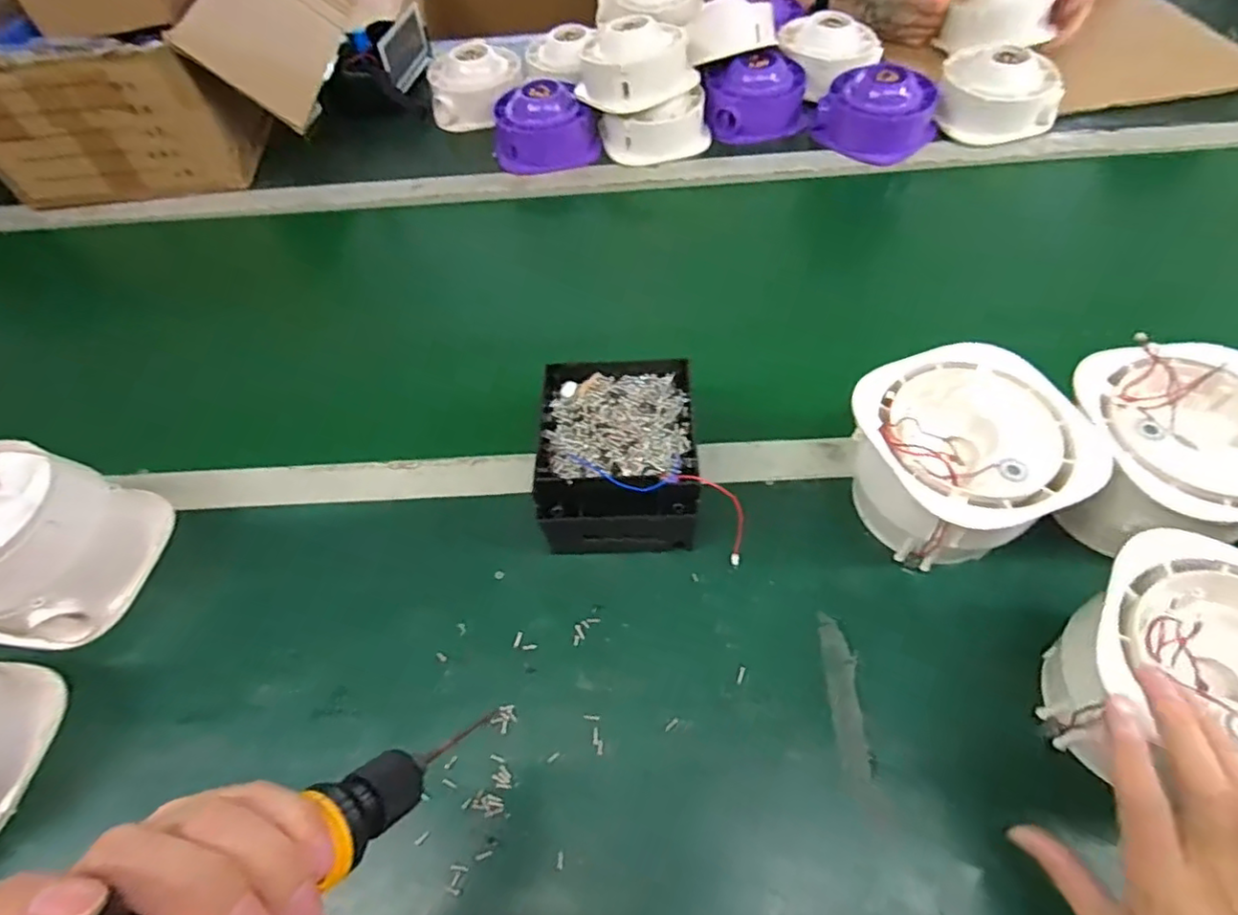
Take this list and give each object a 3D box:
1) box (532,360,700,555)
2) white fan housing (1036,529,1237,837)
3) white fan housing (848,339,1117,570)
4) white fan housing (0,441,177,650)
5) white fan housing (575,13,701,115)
[{"bbox_3d":[0.000,-0.004,0.492,0.118,0.071,0.150,-2,56,3],"label":"box"},{"bbox_3d":[0.334,0.125,0.352,0.137,0.095,0.132,30,63,21],"label":"white fan housing"},{"bbox_3d":[0.242,0.007,0.452,0.138,0.102,0.139,-2,56,3],"label":"white fan housing"},{"bbox_3d":[-0.456,0.068,0.469,0.132,0.096,0.130,5,57,7],"label":"white fan housing"},{"bbox_3d":[0.019,-0.482,0.745,0.117,0.075,0.108,-36,61,-19],"label":"white fan housing"}]

